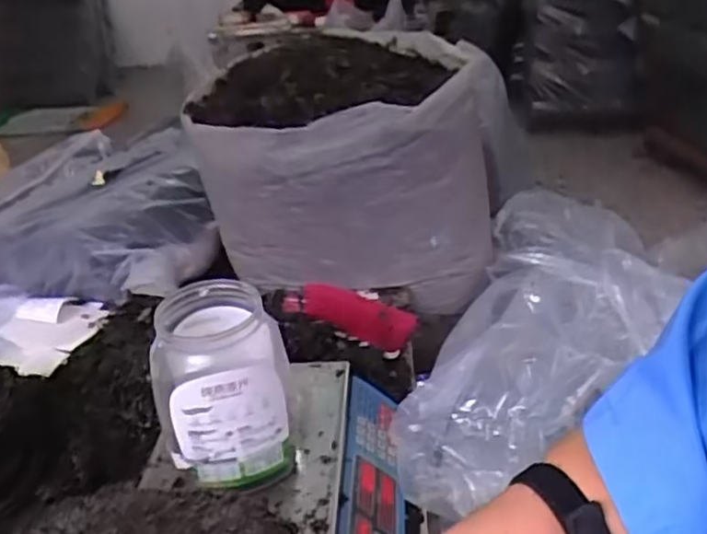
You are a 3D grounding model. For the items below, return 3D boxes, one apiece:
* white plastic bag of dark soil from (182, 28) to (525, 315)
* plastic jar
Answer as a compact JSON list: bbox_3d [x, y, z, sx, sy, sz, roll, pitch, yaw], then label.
[{"bbox_3d":[0.017,-0.182,1.331,0.609,0.439,0.437,-11,31,-10],"label":"white plastic bag of dark soil"},{"bbox_3d":[-0.142,0.127,0.727,0.129,0.194,0.118,-4,31,2],"label":"plastic jar"}]

